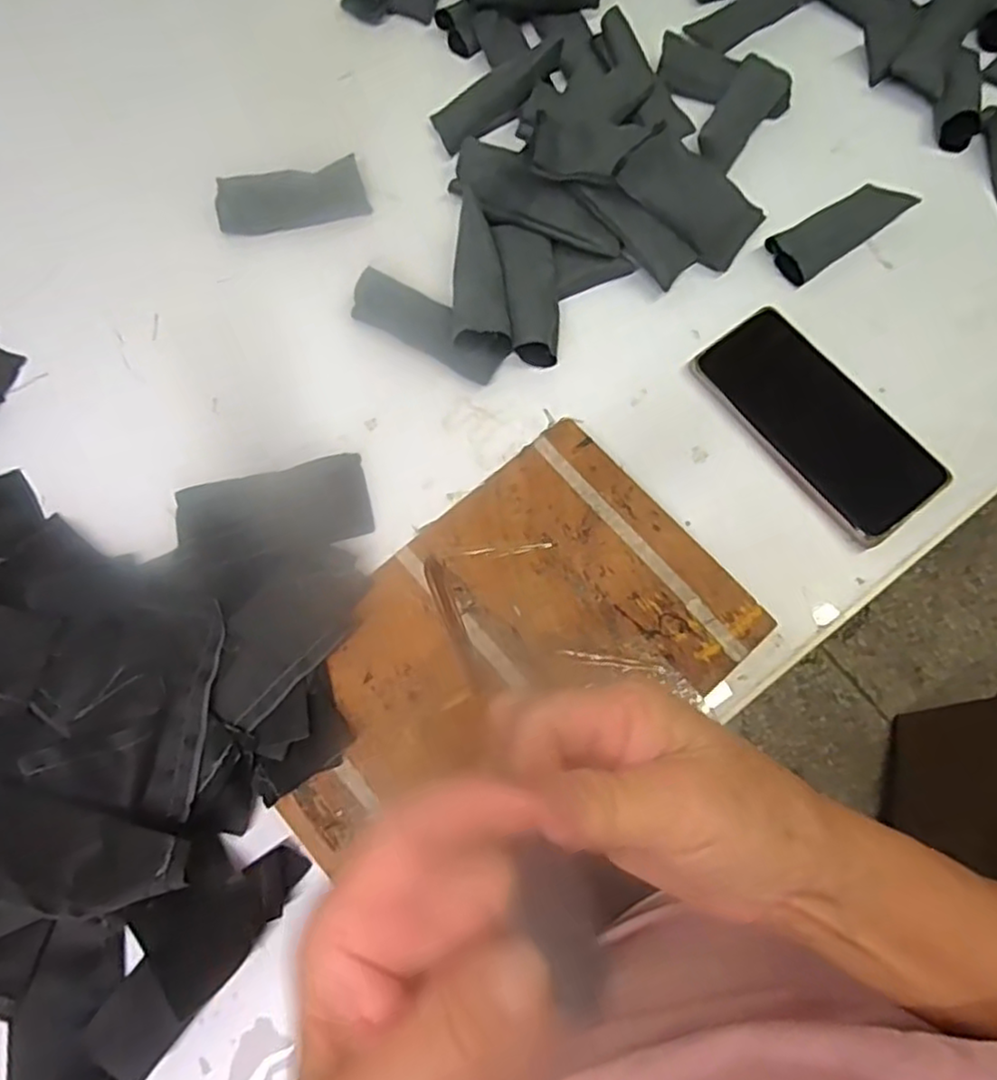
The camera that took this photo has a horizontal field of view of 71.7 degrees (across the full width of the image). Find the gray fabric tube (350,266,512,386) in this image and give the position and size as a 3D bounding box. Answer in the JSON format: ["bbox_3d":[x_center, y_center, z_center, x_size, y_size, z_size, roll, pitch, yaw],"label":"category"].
[{"bbox_3d":[-0.045,-0.139,0.451,0.107,0.027,0.027,30,73,8],"label":"gray fabric tube"}]

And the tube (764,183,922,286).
[{"bbox_3d":[0.239,-0.217,0.482,0.108,0.019,0.036,-33,75,-11],"label":"tube"}]

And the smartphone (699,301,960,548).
[{"bbox_3d":[0.204,-0.076,0.442,0.081,0.015,0.159,-36,76,-12],"label":"smartphone"}]

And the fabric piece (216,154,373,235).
[{"bbox_3d":[-0.144,-0.238,0.482,0.102,0.028,0.033,-11,72,-5],"label":"fabric piece"}]

